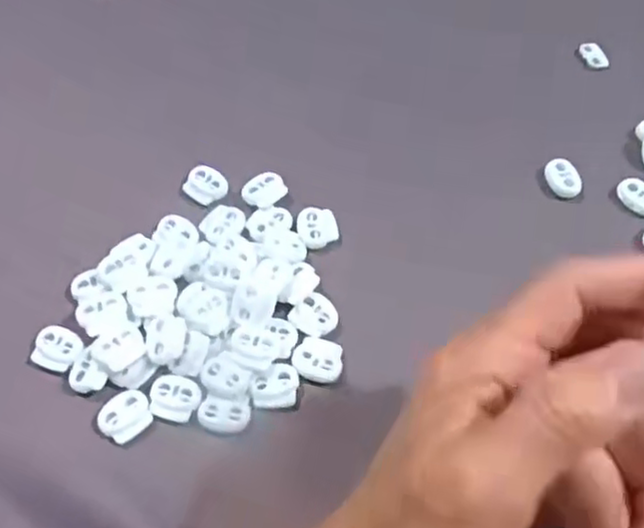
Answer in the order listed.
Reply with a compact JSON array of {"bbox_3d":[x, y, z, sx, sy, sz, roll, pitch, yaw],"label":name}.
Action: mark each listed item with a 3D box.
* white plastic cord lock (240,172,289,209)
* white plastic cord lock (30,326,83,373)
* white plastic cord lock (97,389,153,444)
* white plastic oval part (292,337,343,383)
[{"bbox_3d":[-0.029,-0.038,0.356,0.022,0.004,0.018,-39,67,-20],"label":"white plastic cord lock"},{"bbox_3d":[-0.119,0.038,0.317,0.021,0.004,0.020,16,61,9],"label":"white plastic cord lock"},{"bbox_3d":[-0.084,0.065,0.302,0.022,0.006,0.018,-34,65,-18],"label":"white plastic cord lock"},{"bbox_3d":[-0.001,0.042,0.310,0.022,0.004,0.020,16,61,9],"label":"white plastic oval part"}]

